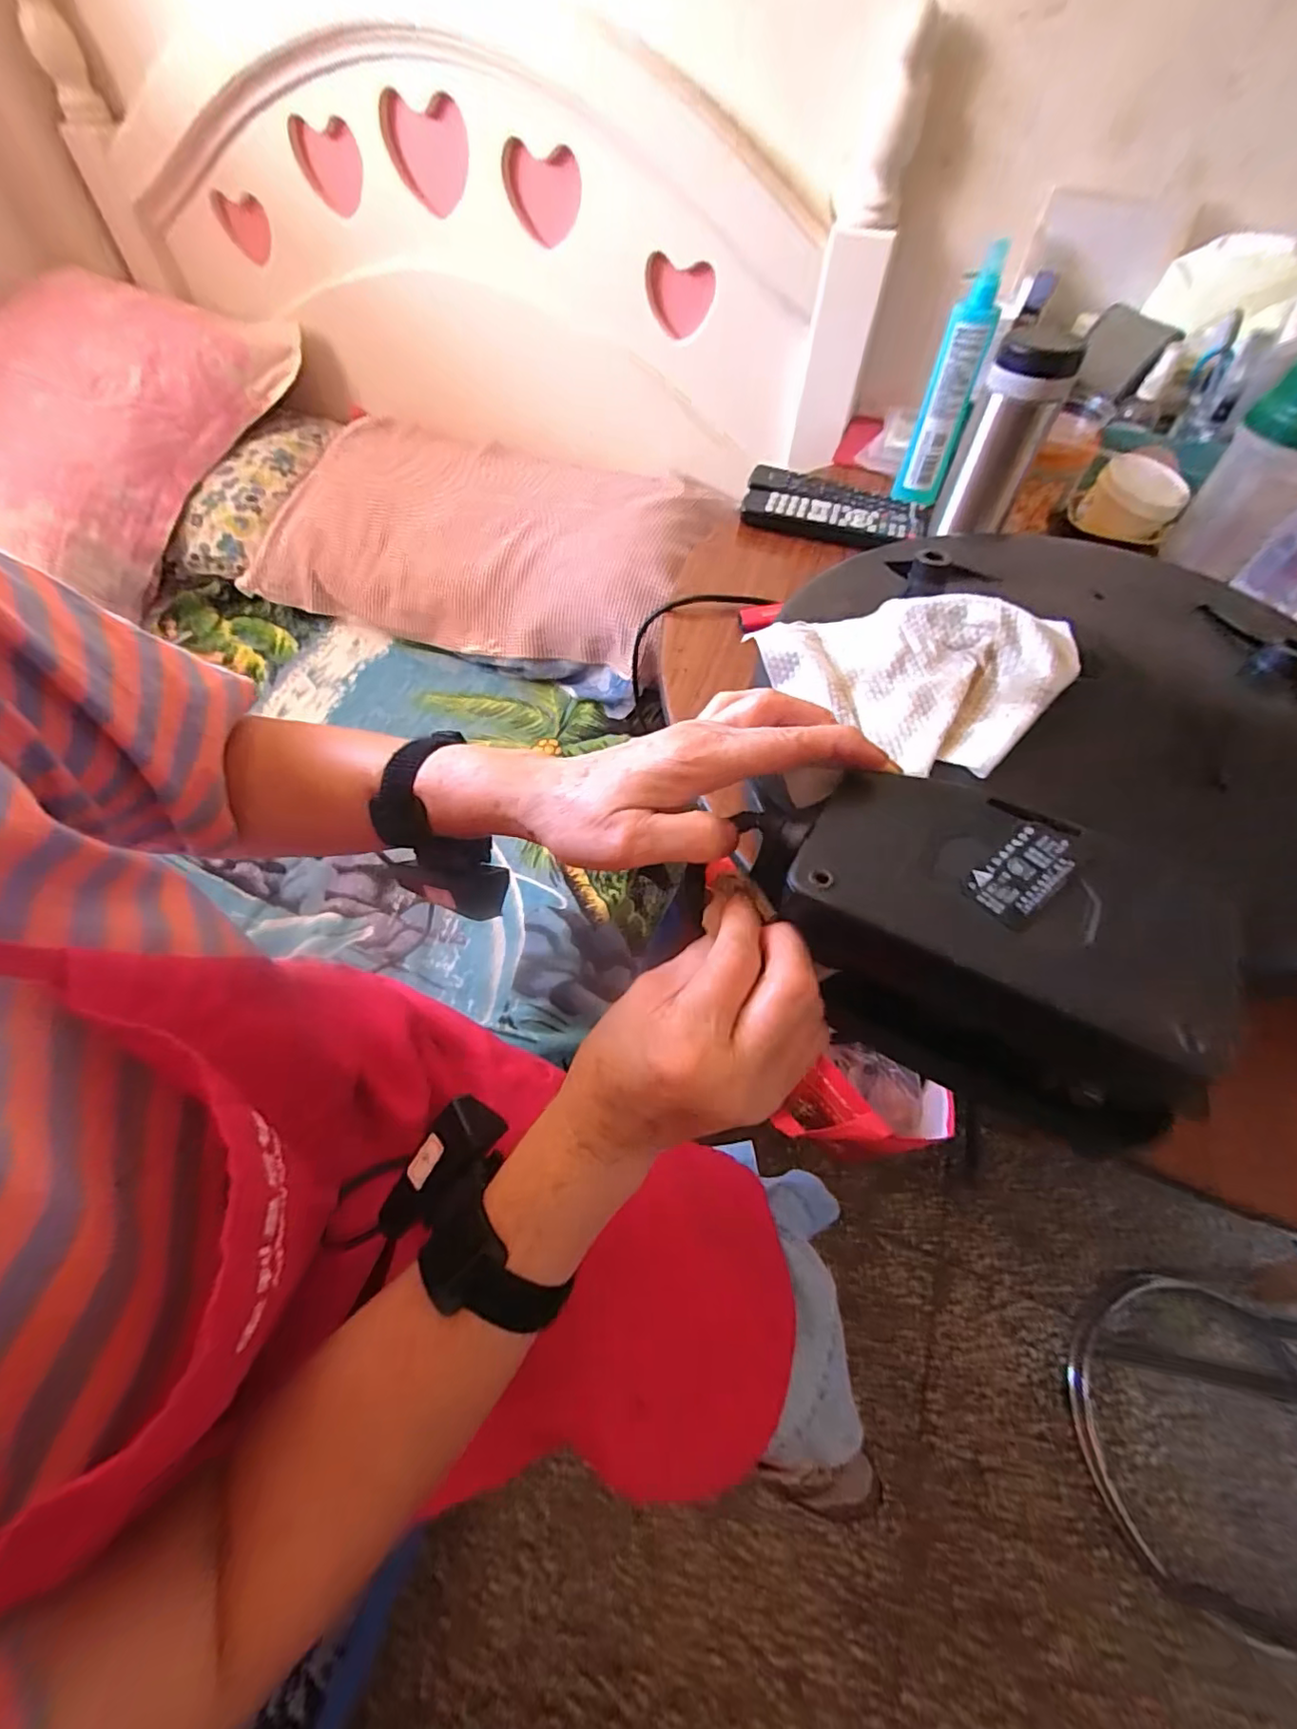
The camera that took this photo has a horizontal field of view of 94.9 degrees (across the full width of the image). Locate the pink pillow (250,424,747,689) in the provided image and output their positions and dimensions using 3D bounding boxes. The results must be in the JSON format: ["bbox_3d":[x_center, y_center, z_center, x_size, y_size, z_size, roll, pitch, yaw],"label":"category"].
[{"bbox_3d":[-0.239,-0.477,0.898,0.644,0.137,0.324,17,59,10],"label":"pink pillow"}]

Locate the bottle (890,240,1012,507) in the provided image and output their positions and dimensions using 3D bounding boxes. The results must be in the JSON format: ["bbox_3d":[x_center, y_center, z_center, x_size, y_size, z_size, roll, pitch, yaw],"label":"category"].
[{"bbox_3d":[0.297,-0.468,0.589,0.045,0.195,0.030,19,59,11],"label":"bottle"}]

